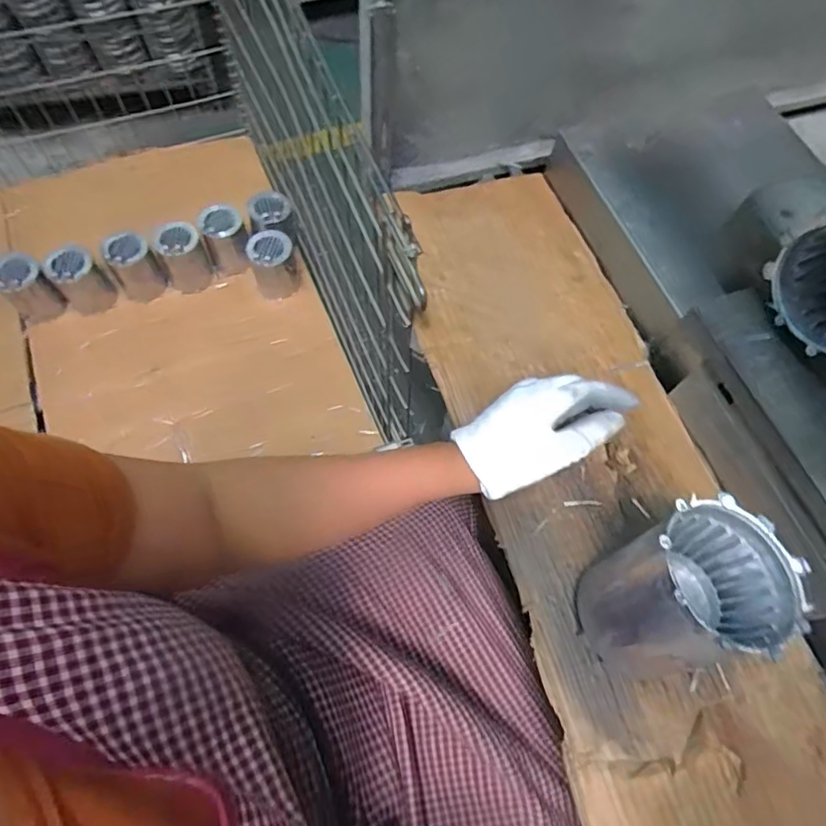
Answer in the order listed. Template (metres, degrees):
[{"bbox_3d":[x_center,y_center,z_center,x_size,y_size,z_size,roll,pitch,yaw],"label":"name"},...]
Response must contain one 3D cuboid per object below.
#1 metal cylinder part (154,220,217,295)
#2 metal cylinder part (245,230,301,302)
[{"bbox_3d":[-0.473,-0.321,1.144,0.092,0.122,0.096,1,66,-2],"label":"metal cylinder part"},{"bbox_3d":[-0.282,-0.302,1.137,0.092,0.118,0.092,-18,68,-10],"label":"metal cylinder part"}]

